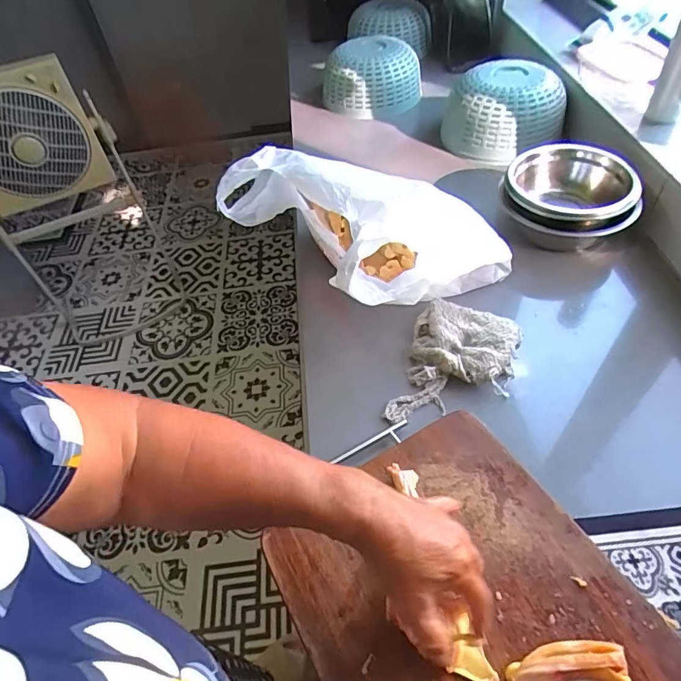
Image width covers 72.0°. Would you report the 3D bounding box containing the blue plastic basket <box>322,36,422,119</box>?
[{"bbox_3d":[0.069,-0.609,1.092,0.195,0.123,0.174,-18,51,-9],"label":"blue plastic basket"}]

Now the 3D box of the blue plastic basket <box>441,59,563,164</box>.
[{"bbox_3d":[0.324,-0.456,0.929,0.218,0.117,0.191,17,55,19],"label":"blue plastic basket"}]

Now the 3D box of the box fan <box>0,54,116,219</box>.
[{"bbox_3d":[-0.940,-0.592,1.407,0.443,0.378,0.107,-29,54,-17],"label":"box fan"}]

